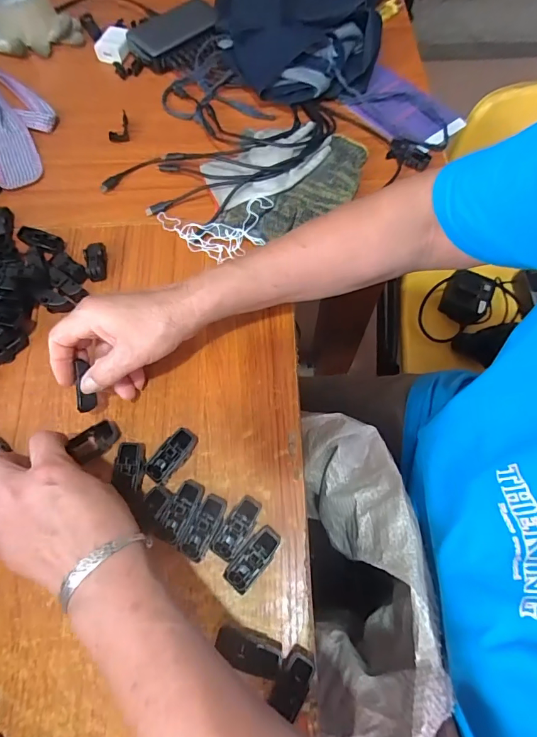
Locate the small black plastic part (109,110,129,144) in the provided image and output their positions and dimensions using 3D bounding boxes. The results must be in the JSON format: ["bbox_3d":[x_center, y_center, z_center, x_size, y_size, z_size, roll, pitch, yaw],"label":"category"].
[{"bbox_3d":[-0.193,-0.309,0.537,0.025,0.010,0.050,-8,68,-4],"label":"small black plastic part"}]

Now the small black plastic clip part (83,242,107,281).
[{"bbox_3d":[-0.186,-0.118,0.450,0.022,0.015,0.046,-11,68,-5],"label":"small black plastic clip part"}]

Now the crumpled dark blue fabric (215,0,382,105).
[{"bbox_3d":[0.047,-0.494,0.570,0.226,0.080,0.320,8,68,3],"label":"crumpled dark blue fabric"}]

